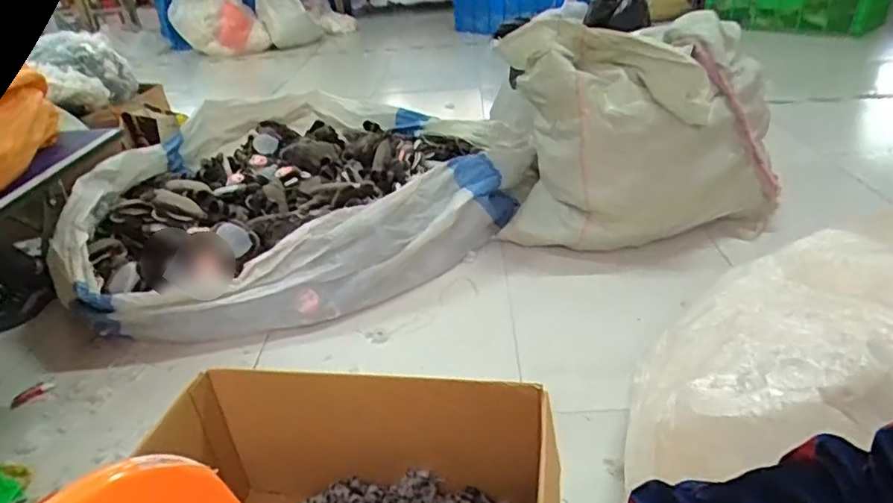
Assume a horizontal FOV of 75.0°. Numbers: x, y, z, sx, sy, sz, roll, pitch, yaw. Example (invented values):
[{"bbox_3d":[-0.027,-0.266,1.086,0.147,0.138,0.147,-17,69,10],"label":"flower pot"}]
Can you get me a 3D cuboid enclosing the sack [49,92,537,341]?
[{"bbox_3d":[-0.408,-0.195,1.776,1.312,0.347,0.946,-18,33,-22],"label":"sack"}]

